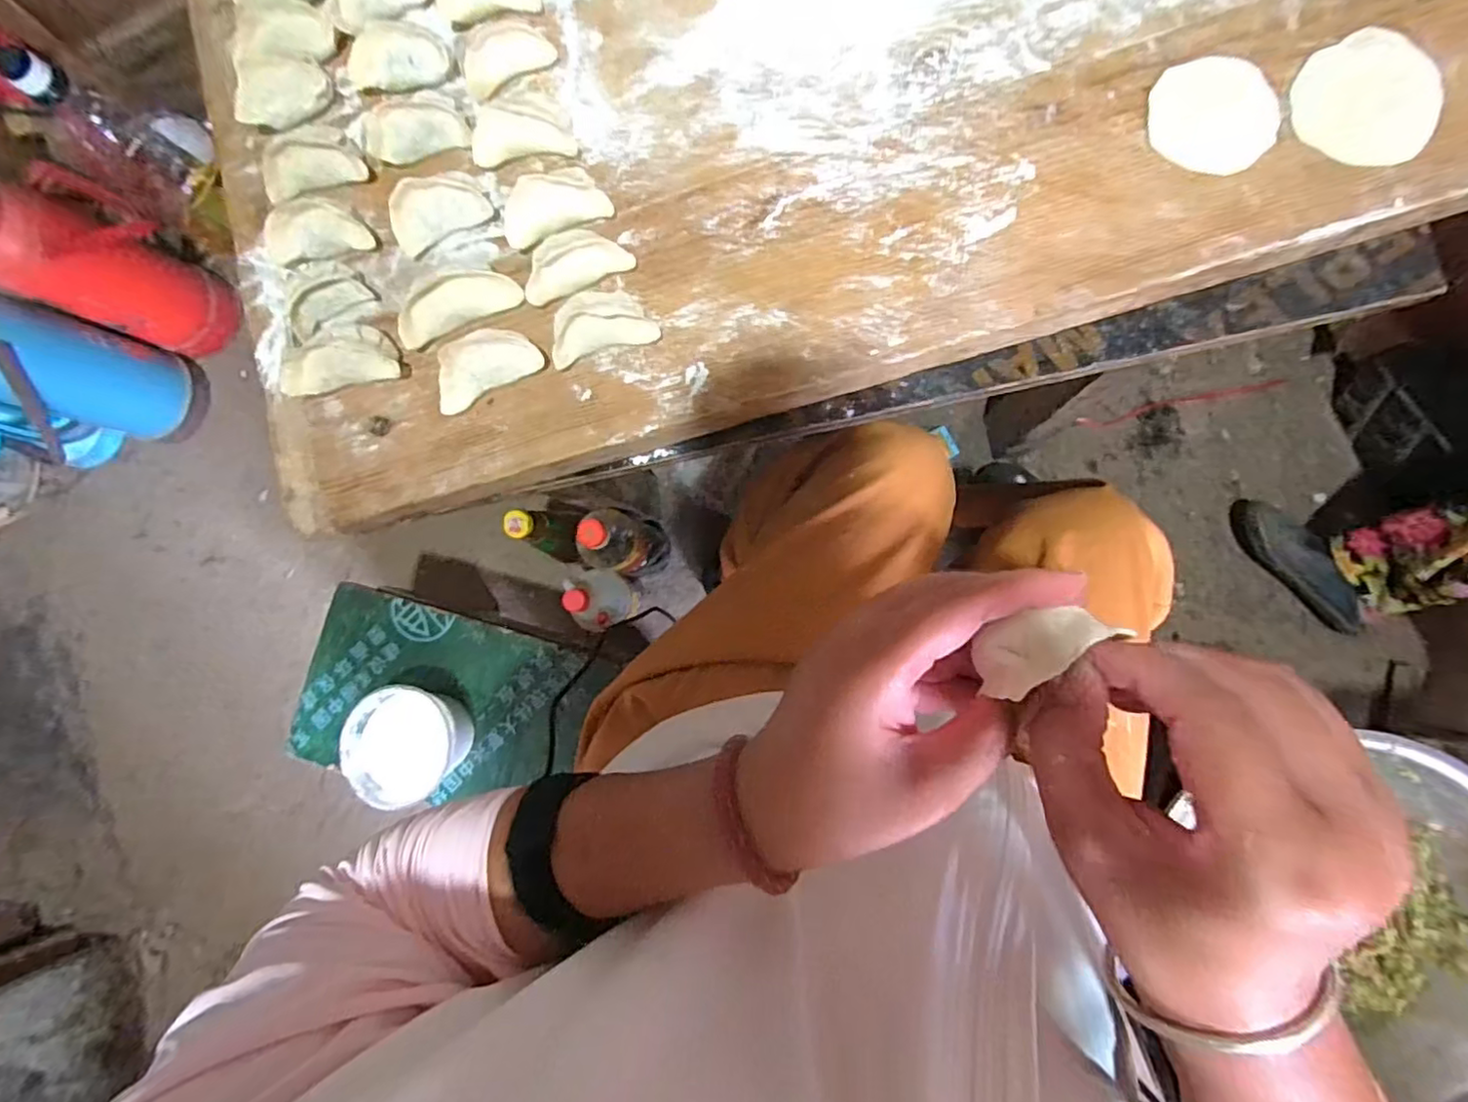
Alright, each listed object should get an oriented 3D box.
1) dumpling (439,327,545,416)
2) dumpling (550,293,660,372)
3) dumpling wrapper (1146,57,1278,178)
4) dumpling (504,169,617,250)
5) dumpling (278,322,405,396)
[{"bbox_3d":[-0.156,-0.115,0.382,0.068,0.023,0.029,-28,82,4],"label":"dumpling"},{"bbox_3d":[-0.082,-0.138,0.376,0.064,0.022,0.032,-19,83,5],"label":"dumpling"},{"bbox_3d":[0.277,-0.252,0.360,0.069,0.006,0.061,25,89,9],"label":"dumpling wrapper"},{"bbox_3d":[-0.112,-0.212,0.381,0.065,0.035,0.023,-23,83,5],"label":"dumpling"},{"bbox_3d":[-0.249,-0.120,0.393,0.069,0.028,0.032,-10,84,6],"label":"dumpling"}]

